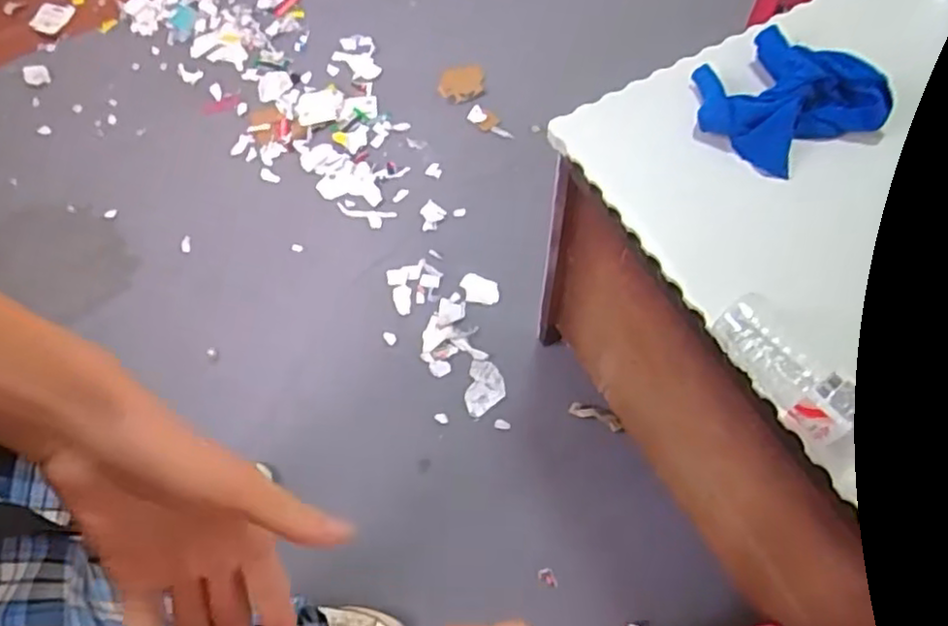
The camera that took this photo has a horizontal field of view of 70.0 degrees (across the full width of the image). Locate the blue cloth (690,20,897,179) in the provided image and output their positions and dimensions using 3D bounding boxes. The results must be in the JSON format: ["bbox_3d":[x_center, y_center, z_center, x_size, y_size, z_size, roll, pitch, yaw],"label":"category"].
[{"bbox_3d":[0.379,-0.259,0.831,0.214,0.064,0.181,35,70,18],"label":"blue cloth"}]

